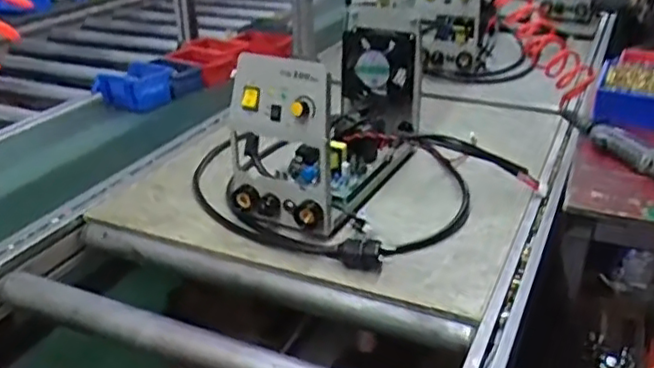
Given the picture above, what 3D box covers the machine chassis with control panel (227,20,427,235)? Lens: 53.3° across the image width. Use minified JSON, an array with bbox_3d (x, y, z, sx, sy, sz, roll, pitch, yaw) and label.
[{"bbox_3d":[0.018,-0.109,0.996,0.177,0.247,0.363,11,30,22],"label":"machine chassis with control panel"}]

